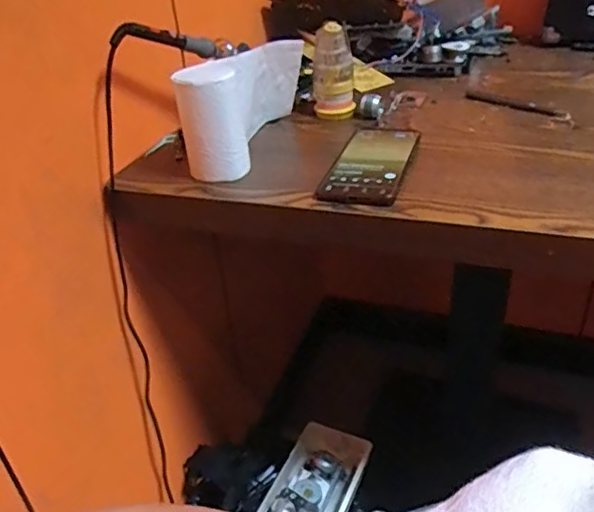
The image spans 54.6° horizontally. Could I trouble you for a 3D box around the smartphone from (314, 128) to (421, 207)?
[{"bbox_3d":[0.076,-0.094,0.574,0.072,0.015,0.142,9,35,21],"label":"smartphone"}]

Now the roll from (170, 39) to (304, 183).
[{"bbox_3d":[-0.053,-0.160,0.615,0.049,0.111,0.189,9,35,22],"label":"roll"}]

